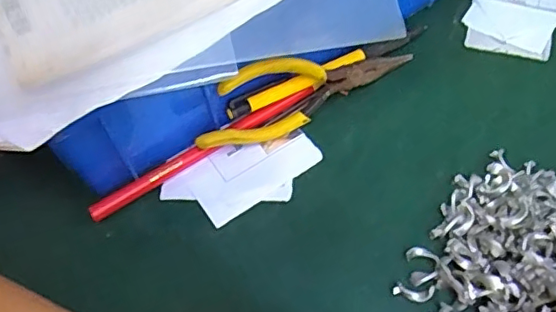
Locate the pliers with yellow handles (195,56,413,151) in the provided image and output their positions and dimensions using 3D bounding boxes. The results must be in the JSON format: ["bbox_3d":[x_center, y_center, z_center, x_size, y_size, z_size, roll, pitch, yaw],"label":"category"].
[{"bbox_3d":[0.017,-0.041,0.329,0.138,0.046,0.020,-24,60,-10],"label":"pliers with yellow handles"}]

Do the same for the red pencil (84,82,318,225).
[{"bbox_3d":[-0.041,-0.003,0.331,0.145,0.013,0.009,-29,61,-12],"label":"red pencil"}]

